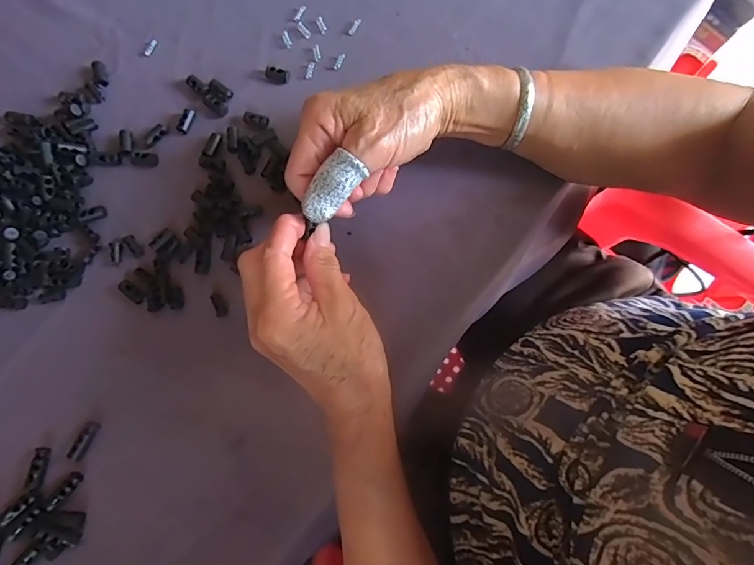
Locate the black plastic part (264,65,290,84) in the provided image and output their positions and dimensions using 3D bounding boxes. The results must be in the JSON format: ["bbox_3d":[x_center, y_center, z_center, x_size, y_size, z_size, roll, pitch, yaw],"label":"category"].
[{"bbox_3d":[-0.080,-0.166,0.350,0.019,0.006,0.014,19,78,3],"label":"black plastic part"}]

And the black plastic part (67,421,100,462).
[{"bbox_3d":[-0.195,0.105,0.292,0.010,0.004,0.025,22,79,4],"label":"black plastic part"}]

